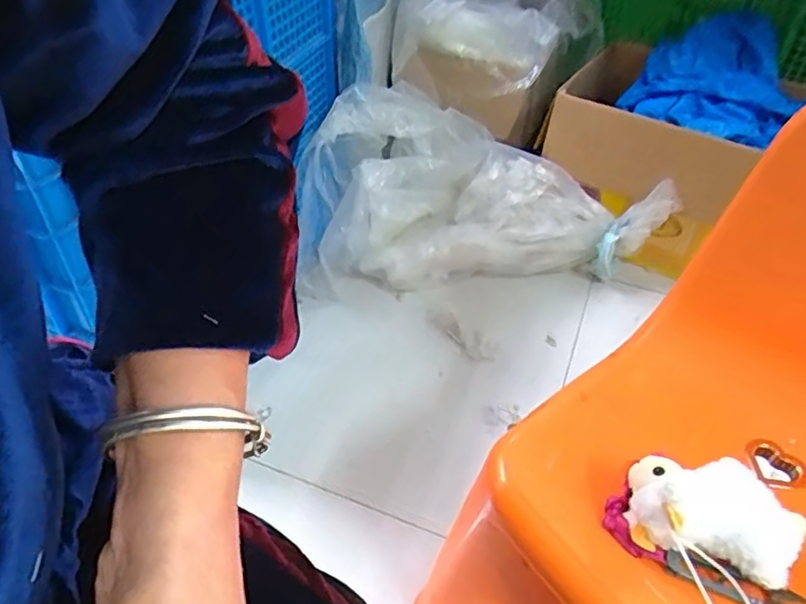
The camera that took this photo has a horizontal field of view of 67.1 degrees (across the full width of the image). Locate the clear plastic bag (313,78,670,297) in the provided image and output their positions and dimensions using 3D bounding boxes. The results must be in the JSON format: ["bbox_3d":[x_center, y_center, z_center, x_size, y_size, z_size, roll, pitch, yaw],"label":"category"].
[{"bbox_3d":[0.148,-0.160,1.056,0.584,0.322,0.241,14,45,12],"label":"clear plastic bag"}]

